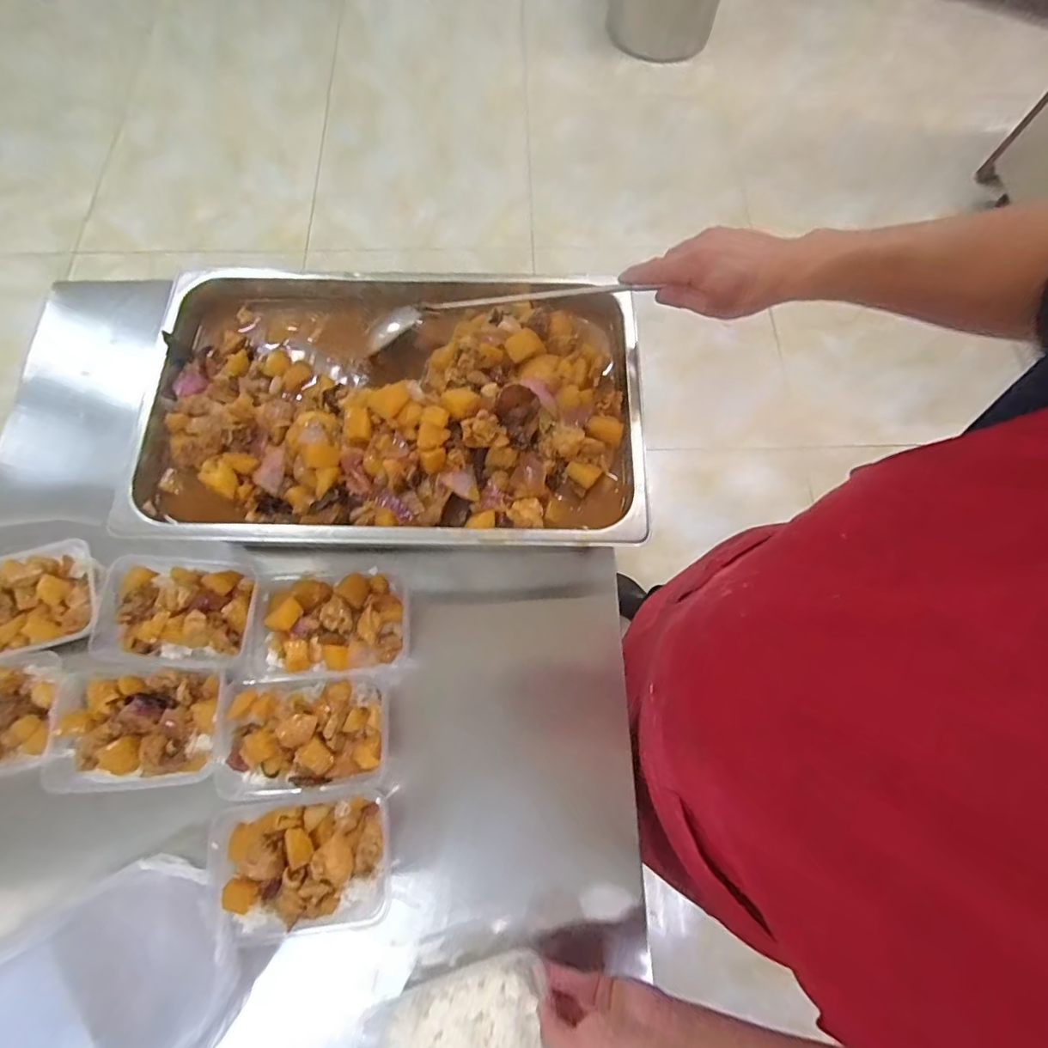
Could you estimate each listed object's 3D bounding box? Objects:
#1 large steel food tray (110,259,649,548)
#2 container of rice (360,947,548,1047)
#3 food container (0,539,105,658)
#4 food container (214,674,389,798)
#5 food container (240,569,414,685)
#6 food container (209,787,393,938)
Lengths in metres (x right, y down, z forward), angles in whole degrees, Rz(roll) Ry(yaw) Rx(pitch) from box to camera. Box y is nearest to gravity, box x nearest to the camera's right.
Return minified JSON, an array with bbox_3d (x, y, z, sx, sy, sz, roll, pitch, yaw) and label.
[{"bbox_3d":[-0.139,-0.137,0.543,0.519,0.069,0.324,1,76,2],"label":"large steel food tray"},{"bbox_3d":[-0.052,0.474,0.457,0.150,0.037,0.107,-16,76,-3],"label":"container of rice"},{"bbox_3d":[-0.550,0.086,0.554,0.153,0.038,0.117,-17,73,-7],"label":"food container"},{"bbox_3d":[-0.227,0.216,0.525,0.166,0.052,0.110,-3,71,-2],"label":"food container"},{"bbox_3d":[-0.215,0.106,0.553,0.168,0.045,0.110,-4,71,-2],"label":"food container"},{"bbox_3d":[-0.215,0.323,0.483,0.169,0.047,0.115,-3,71,-2],"label":"food container"}]

